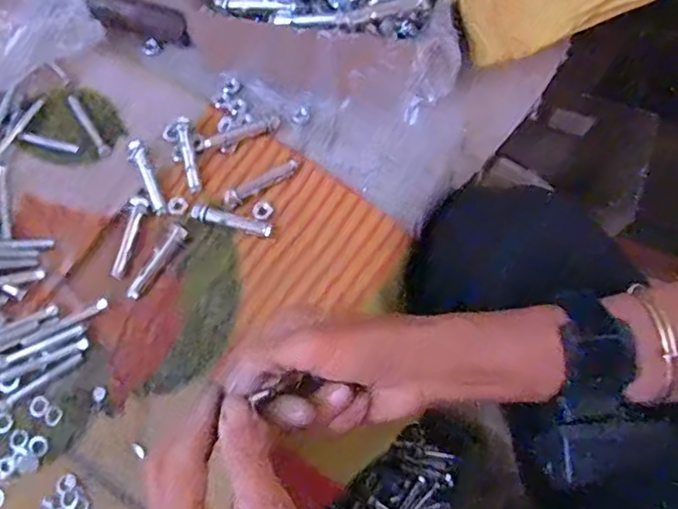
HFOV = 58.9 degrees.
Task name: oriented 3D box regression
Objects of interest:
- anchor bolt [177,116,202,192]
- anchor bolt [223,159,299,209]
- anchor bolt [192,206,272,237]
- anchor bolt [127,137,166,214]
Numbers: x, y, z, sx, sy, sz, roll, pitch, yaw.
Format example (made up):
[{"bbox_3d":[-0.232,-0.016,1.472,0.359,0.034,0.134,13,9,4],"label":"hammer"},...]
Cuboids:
[{"bbox_3d":[-0.109,-0.073,0.436,0.011,0.014,0.055,-10,71,-3],"label":"anchor bolt"},{"bbox_3d":[-0.056,-0.052,0.431,0.059,0.006,0.012,-29,73,-10],"label":"anchor bolt"},{"bbox_3d":[-0.074,-0.024,0.420,0.055,0.010,0.011,11,71,4],"label":"anchor bolt"},{"bbox_3d":[-0.137,-0.055,0.431,0.015,0.010,0.058,-22,85,-7],"label":"anchor bolt"}]

